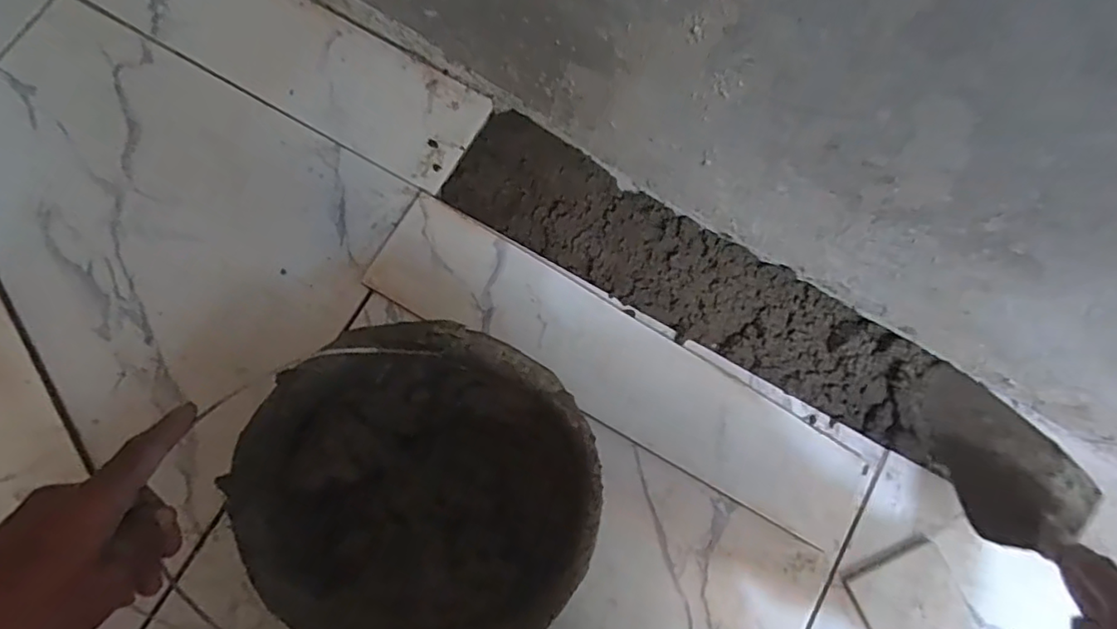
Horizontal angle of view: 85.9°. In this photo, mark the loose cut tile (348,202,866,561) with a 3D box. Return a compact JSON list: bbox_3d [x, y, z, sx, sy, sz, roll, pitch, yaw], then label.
[{"bbox_3d":[0.052,0.047,0.572,0.495,0.014,0.105,29,79,7],"label":"loose cut tile"}]

